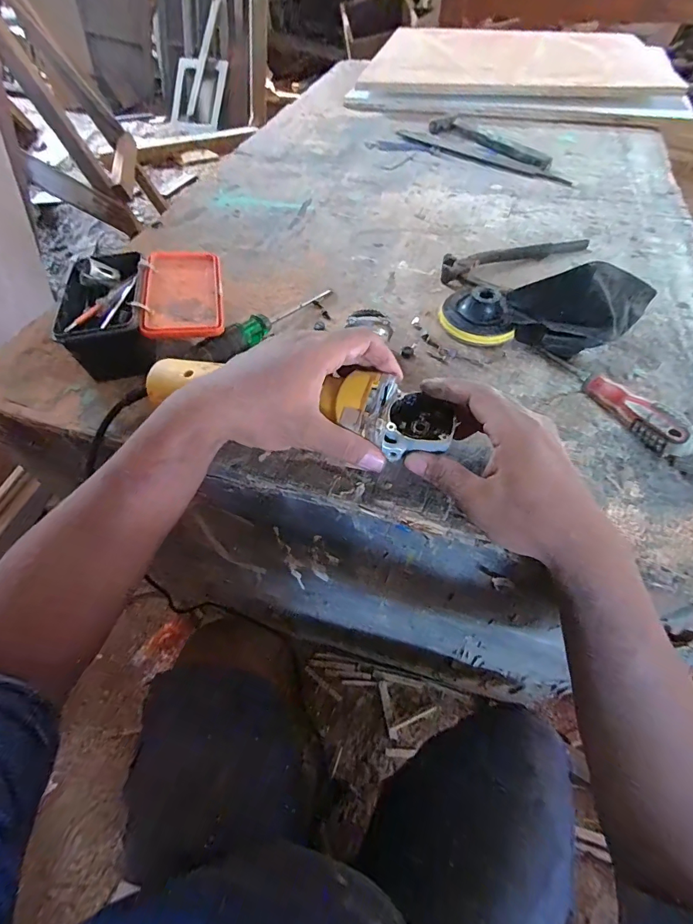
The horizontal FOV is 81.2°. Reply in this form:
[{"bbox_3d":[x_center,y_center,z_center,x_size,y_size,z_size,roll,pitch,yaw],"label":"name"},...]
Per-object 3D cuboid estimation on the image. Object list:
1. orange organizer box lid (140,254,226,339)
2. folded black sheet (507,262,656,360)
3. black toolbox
[{"bbox_3d":[-0.173,-0.184,0.431,0.075,0.016,0.141,-10,57,-6],"label":"orange organizer box lid"},{"bbox_3d":[0.243,-0.168,0.425,0.111,0.086,0.107,-36,63,-20],"label":"folded black sheet"},{"bbox_3d":[-0.252,-0.158,0.442,0.080,0.068,0.142,-12,57,-6],"label":"black toolbox"}]

